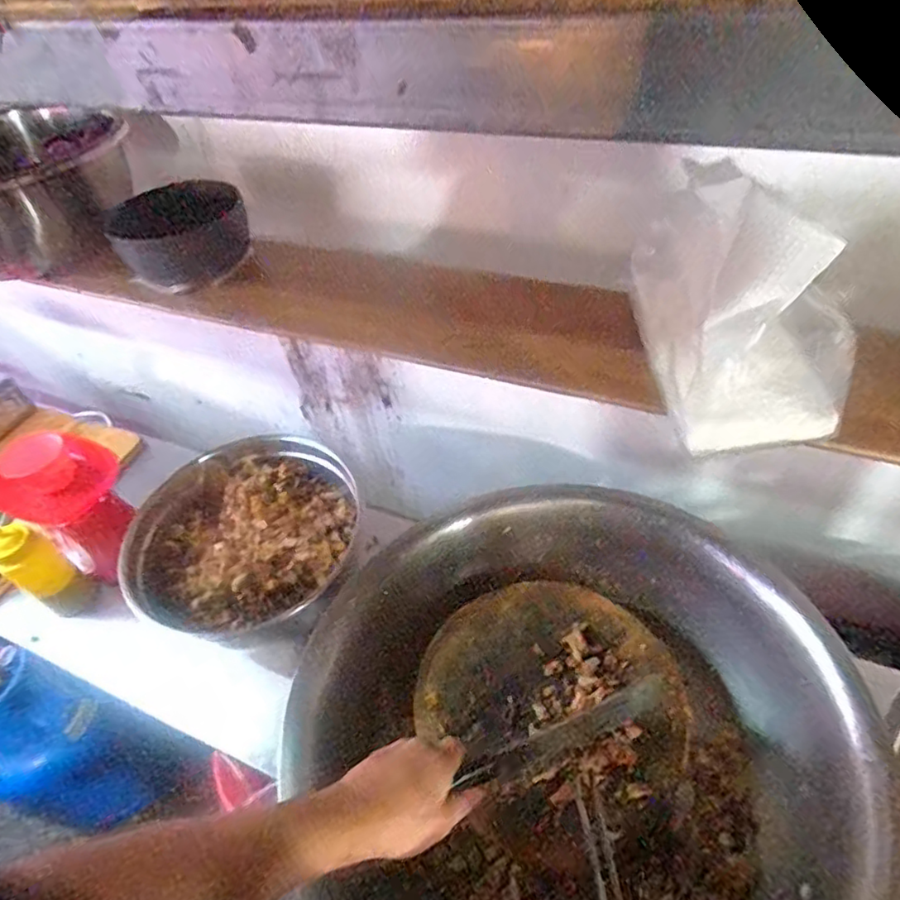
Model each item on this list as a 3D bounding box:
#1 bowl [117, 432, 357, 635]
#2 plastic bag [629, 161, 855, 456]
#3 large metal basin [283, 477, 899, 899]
[{"bbox_3d":[-0.292,0.109,0.824,0.297,0.085,0.287,-3,47,3],"label":"bowl"},{"bbox_3d":[0.200,-0.123,0.438,0.107,0.140,0.200,-7,47,0],"label":"plastic bag"},{"bbox_3d":[0.129,0.296,0.633,0.519,0.154,0.532,-3,47,3],"label":"large metal basin"}]

